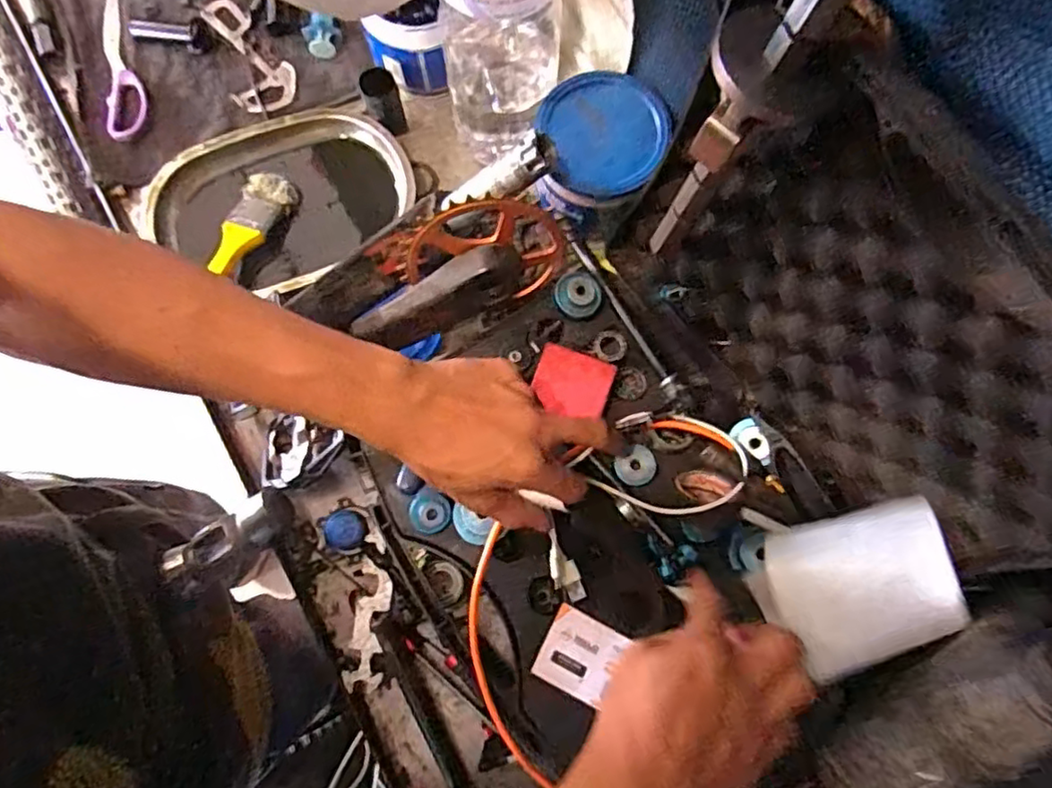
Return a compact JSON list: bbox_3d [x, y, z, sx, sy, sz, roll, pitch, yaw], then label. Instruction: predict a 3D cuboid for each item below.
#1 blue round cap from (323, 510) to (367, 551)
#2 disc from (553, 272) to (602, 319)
[{"bbox_3d":[-0.141,0.106,0.508,0.031,0.012,0.030,0,77,-1],"label":"blue round cap"},{"bbox_3d":[0.041,-0.077,0.506,0.037,0.013,0.034,0,94,-2],"label":"disc"}]

